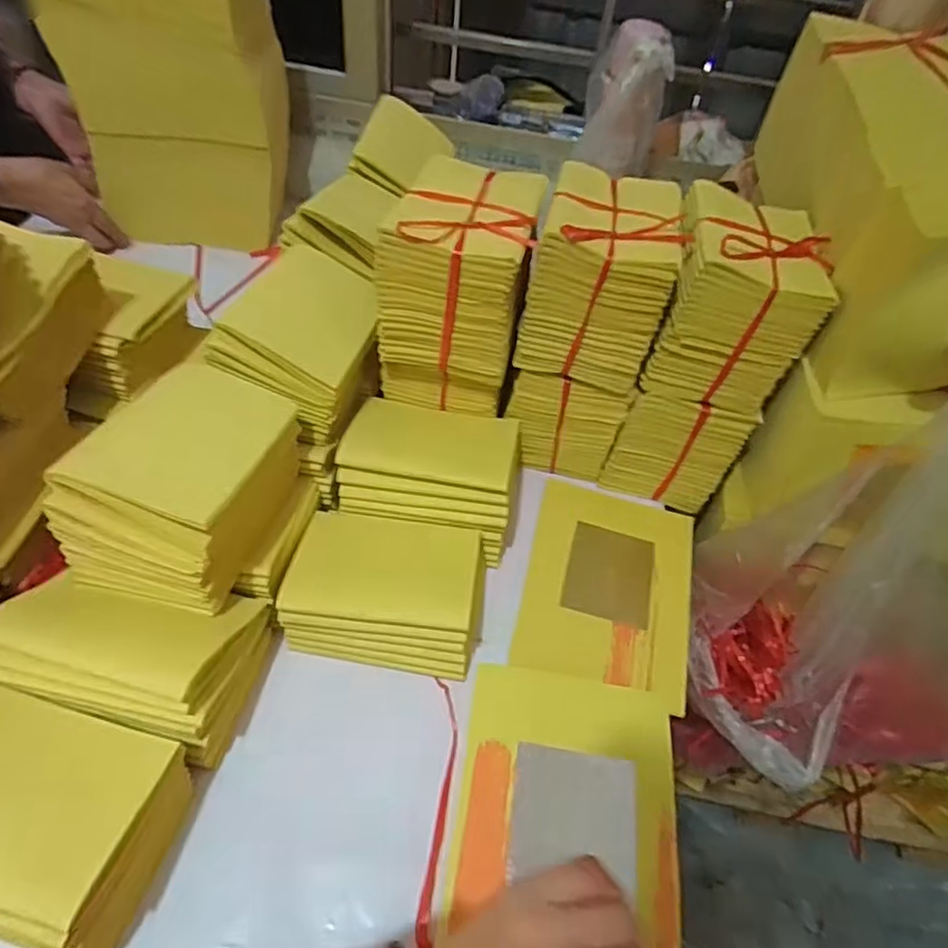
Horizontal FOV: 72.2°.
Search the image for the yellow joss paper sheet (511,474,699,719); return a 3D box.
[{"bbox_3d":[0.135,0.105,0.643,0.162,0.011,0.222,13,48,5],"label":"yellow joss paper sheet"}]

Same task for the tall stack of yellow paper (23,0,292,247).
[{"bbox_3d":[-0.375,-0.487,0.860,0.239,0.326,0.171,-1,51,-7],"label":"tall stack of yellow paper"}]

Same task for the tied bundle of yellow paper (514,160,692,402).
[{"bbox_3d":[0.123,-0.194,0.626,0.118,0.138,0.163,14,50,5],"label":"tied bundle of yellow paper"}]

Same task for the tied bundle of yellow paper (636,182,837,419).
[{"bbox_3d":[0.250,-0.175,0.622,0.124,0.139,0.164,14,50,5],"label":"tied bundle of yellow paper"}]

